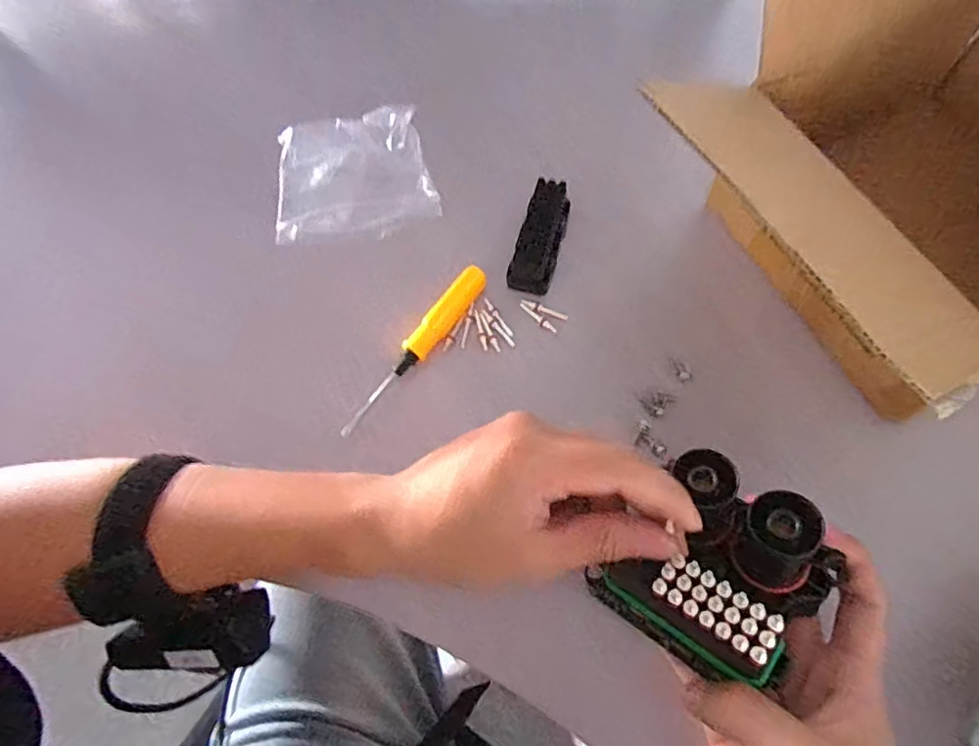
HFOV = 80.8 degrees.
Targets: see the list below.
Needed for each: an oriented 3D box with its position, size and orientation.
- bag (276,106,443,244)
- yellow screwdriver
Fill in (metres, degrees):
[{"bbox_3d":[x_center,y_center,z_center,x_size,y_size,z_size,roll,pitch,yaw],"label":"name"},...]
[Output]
[{"bbox_3d":[-0.090,-0.136,0.390,0.104,0.023,0.092,-4,67,0],"label":"bag"},{"bbox_3d":[-0.042,-0.014,0.342,0.015,0.012,0.127,31,71,14],"label":"yellow screwdriver"}]

